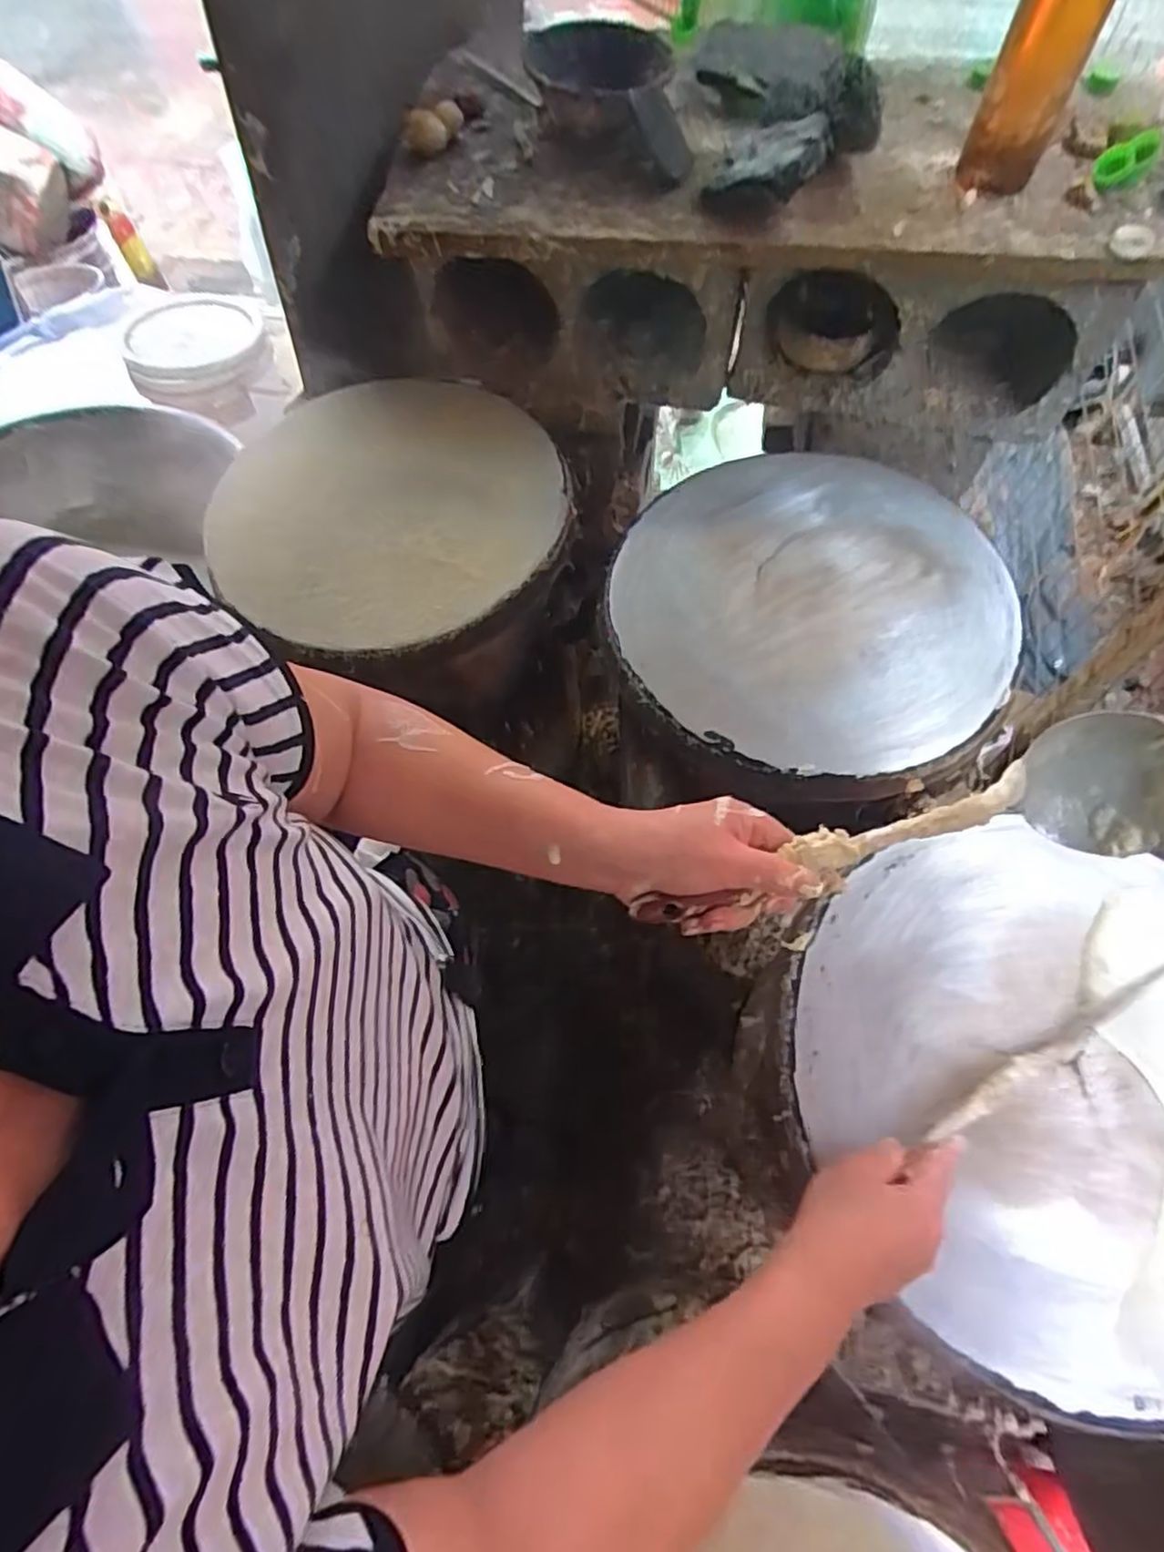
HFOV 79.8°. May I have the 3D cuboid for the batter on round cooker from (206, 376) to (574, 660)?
[{"bbox_3d":[-0.212,-0.295,0.733,0.352,0.035,0.375,-1,66,2],"label":"batter on round cooker"}]

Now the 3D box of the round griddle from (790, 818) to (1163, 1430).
[{"bbox_3d":[0.335,0.205,0.473,0.339,0.032,0.357,-1,66,2],"label":"round griddle"}]

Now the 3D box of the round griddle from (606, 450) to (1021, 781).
[{"bbox_3d":[0.212,-0.172,0.657,0.355,0.035,0.362,-1,66,2],"label":"round griddle"}]

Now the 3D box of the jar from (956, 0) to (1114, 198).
[{"bbox_3d":[0.386,-0.607,0.574,0.072,0.207,0.062,19,68,10],"label":"jar"}]

